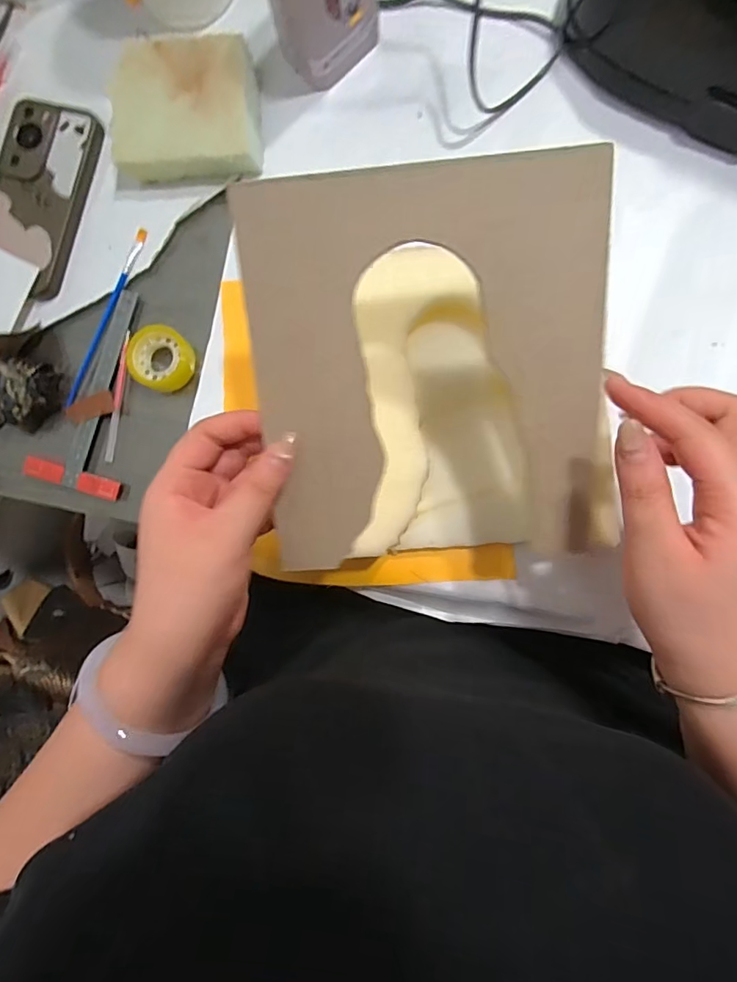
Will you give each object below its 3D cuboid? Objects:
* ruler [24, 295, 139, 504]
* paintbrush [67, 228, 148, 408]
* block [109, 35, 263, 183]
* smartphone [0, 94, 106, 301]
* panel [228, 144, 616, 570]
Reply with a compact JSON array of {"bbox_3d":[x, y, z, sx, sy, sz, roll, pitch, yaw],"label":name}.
[{"bbox_3d":[-0.222,-0.083,0.410,0.078,0.009,0.167,15,88,7],"label":"ruler"},{"bbox_3d":[-0.220,-0.146,0.416,0.011,0.009,0.160,24,89,6],"label":"paintbrush"},{"bbox_3d":[-0.144,-0.310,0.404,0.118,0.030,0.101,5,87,5],"label":"block"},{"bbox_3d":[-0.279,-0.248,0.419,0.076,0.014,0.158,14,88,5],"label":"smartphone"},{"bbox_3d":[0.033,-0.058,0.266,0.184,0.011,0.200,-4,107,3],"label":"panel"}]

